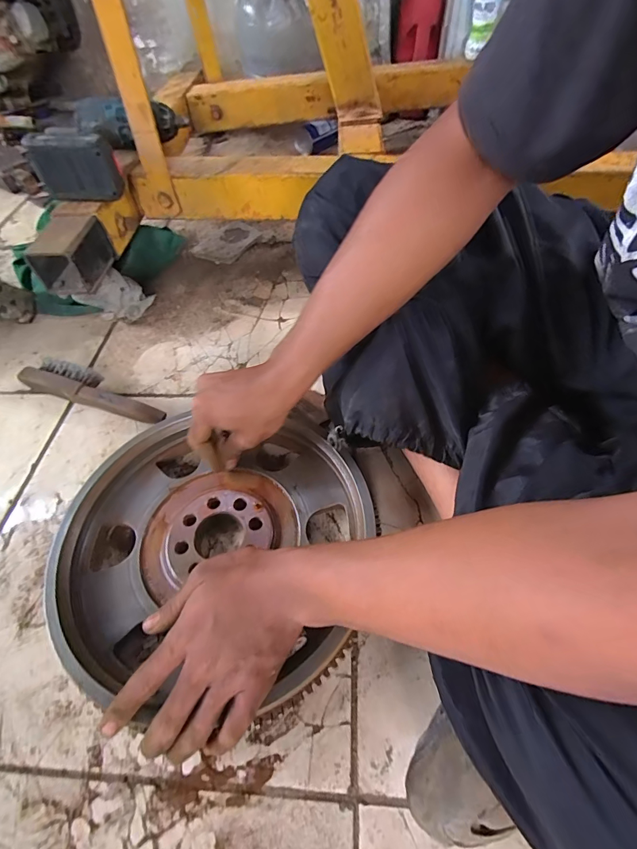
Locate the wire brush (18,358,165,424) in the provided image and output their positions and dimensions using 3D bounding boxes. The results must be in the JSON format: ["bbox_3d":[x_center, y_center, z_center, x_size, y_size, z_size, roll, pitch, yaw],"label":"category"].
[{"bbox_3d":[-0.310,-0.044,0.559,0.225,0.034,0.050,15,55,15],"label":"wire brush"}]

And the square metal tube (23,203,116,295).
[{"bbox_3d":[-0.351,-0.245,0.567,0.065,0.072,0.107,1,53,5],"label":"square metal tube"}]

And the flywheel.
[{"bbox_3d":[-0.101,0.106,0.403,0.300,0.048,0.282,3,53,2],"label":"flywheel"}]

